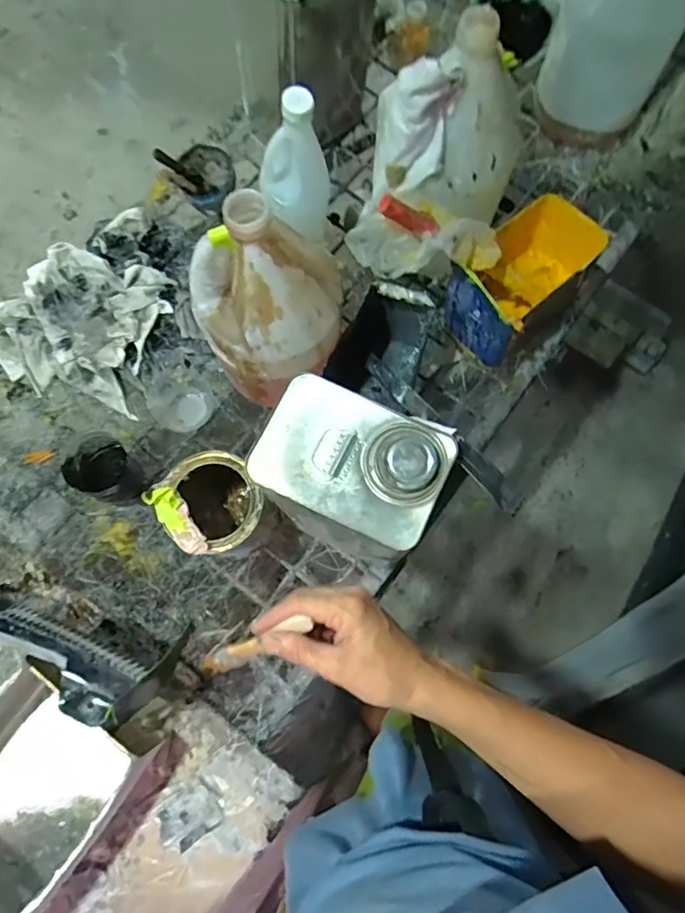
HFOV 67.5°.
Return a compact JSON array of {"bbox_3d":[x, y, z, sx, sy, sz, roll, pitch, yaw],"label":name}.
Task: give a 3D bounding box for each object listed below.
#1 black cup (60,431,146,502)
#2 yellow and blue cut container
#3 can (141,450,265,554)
[{"bbox_3d":[-0.293,0.015,0.631,0.078,0.077,0.071,0,76,-1],"label":"black cup"},{"bbox_3d":[0.222,-0.217,0.656,0.167,0.136,0.116,-42,80,-11],"label":"yellow and blue cut container"},{"bbox_3d":[-0.142,0.058,0.587,0.116,0.147,0.112,9,76,1],"label":"can"}]

